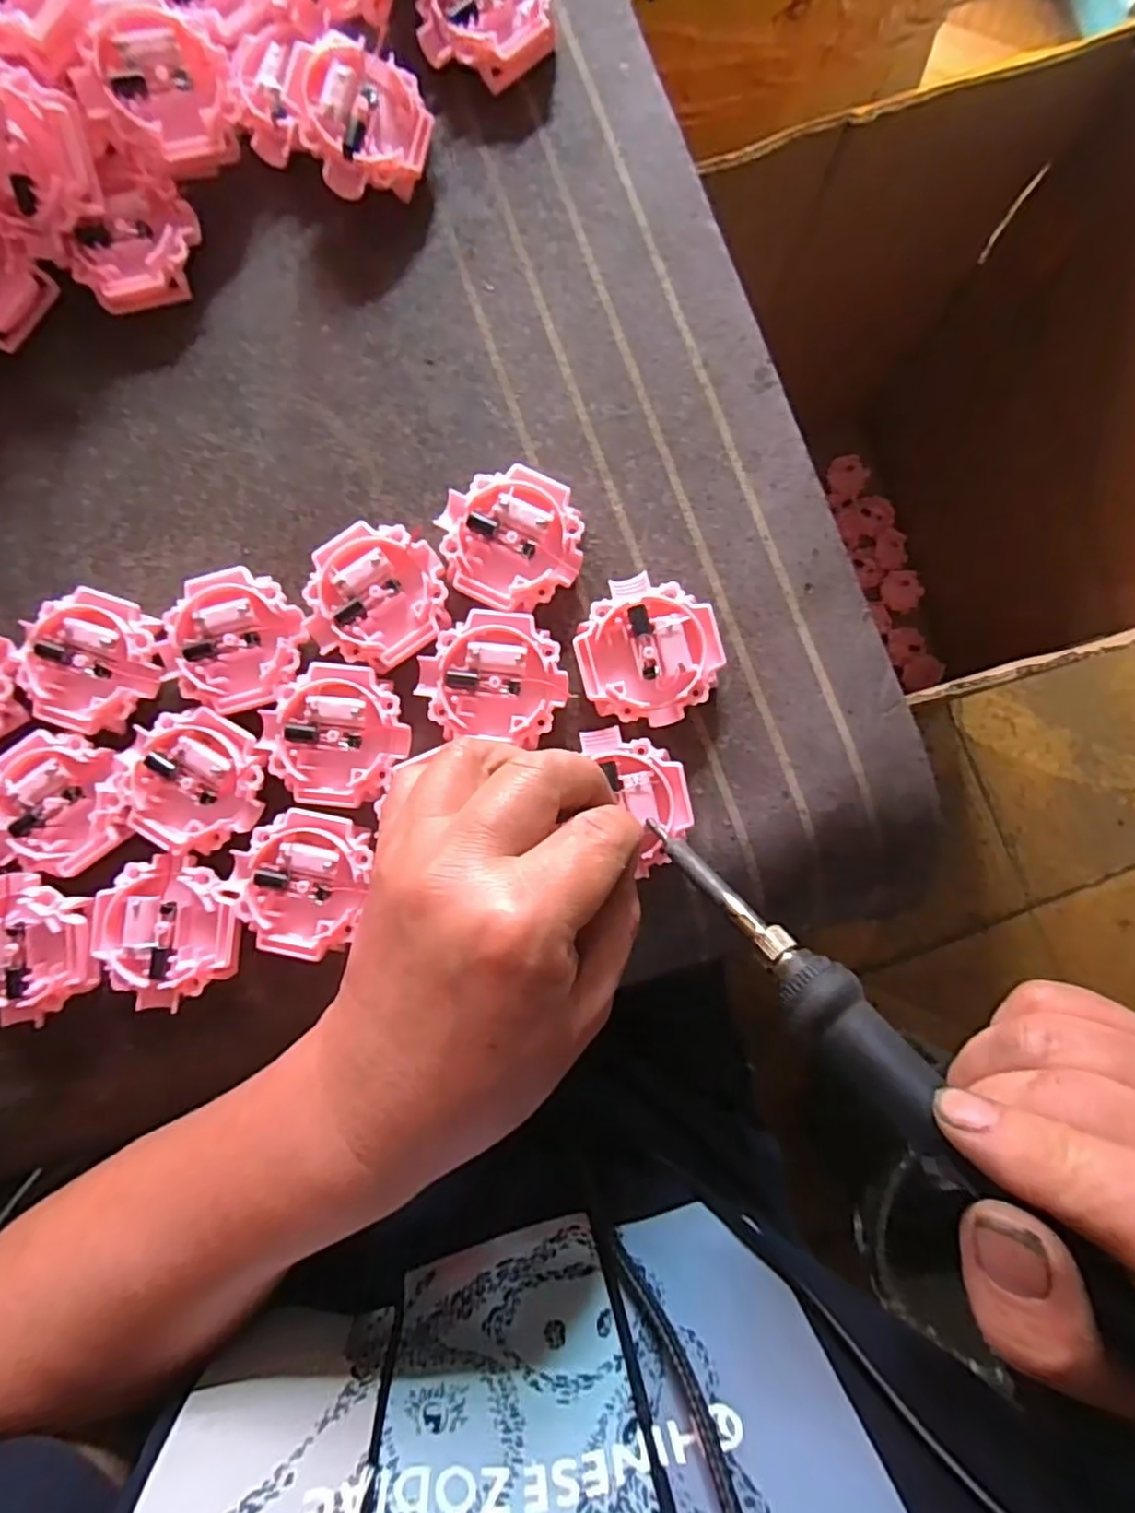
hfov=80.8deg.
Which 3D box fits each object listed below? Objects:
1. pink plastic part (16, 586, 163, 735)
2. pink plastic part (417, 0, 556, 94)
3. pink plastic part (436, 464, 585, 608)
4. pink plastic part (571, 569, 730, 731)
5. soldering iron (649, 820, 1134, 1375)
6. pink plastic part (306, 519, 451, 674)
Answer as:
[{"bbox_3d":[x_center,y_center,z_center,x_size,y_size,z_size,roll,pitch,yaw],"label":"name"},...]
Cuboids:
[{"bbox_3d":[-0.183,-0.036,0.256,0.047,0.013,0.051,0,87,3],"label":"pink plastic part"},{"bbox_3d":[-0.033,-0.296,0.268,0.053,0.020,0.047,-13,86,2],"label":"pink plastic part"},{"bbox_3d":[-0.022,-0.083,0.254,0.054,0.013,0.051,24,88,4],"label":"pink plastic part"},{"bbox_3d":[0.030,-0.040,0.250,0.051,0.013,0.054,-14,86,2],"label":"pink plastic part"},{"bbox_3d":[0.086,0.086,0.179,0.019,0.027,0.201,-40,52,-1],"label":"soldering iron"},{"bbox_3d":[-0.073,-0.060,0.254,0.054,0.011,0.051,-33,86,0],"label":"pink plastic part"}]

